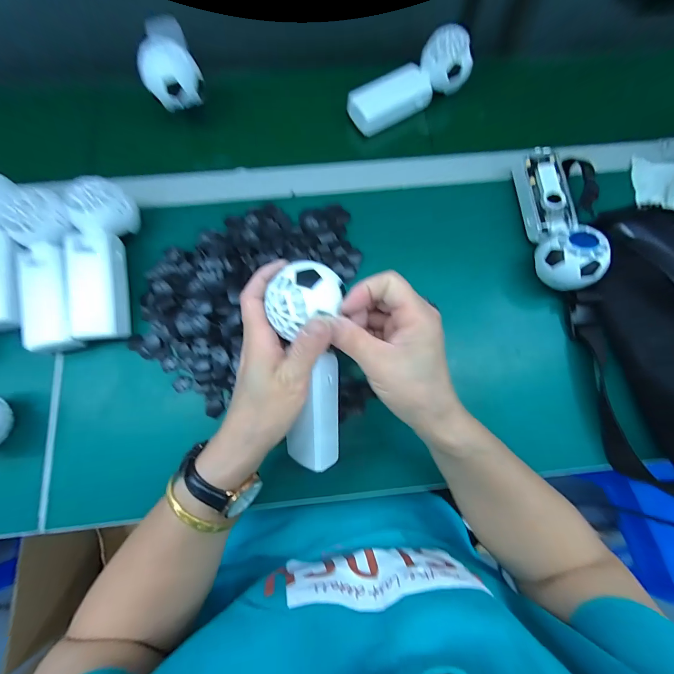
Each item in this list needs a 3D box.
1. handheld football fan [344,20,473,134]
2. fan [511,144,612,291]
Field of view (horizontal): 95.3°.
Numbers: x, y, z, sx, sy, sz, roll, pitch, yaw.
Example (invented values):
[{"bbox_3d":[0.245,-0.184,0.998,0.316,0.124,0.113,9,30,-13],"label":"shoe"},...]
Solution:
[{"bbox_3d":[0.092,-0.326,0.393,0.160,0.050,0.056,-28,78,-8],"label":"handheld football fan"},{"bbox_3d":[0.242,-0.136,0.345,0.057,0.059,0.176,1,76,-1],"label":"fan"}]

